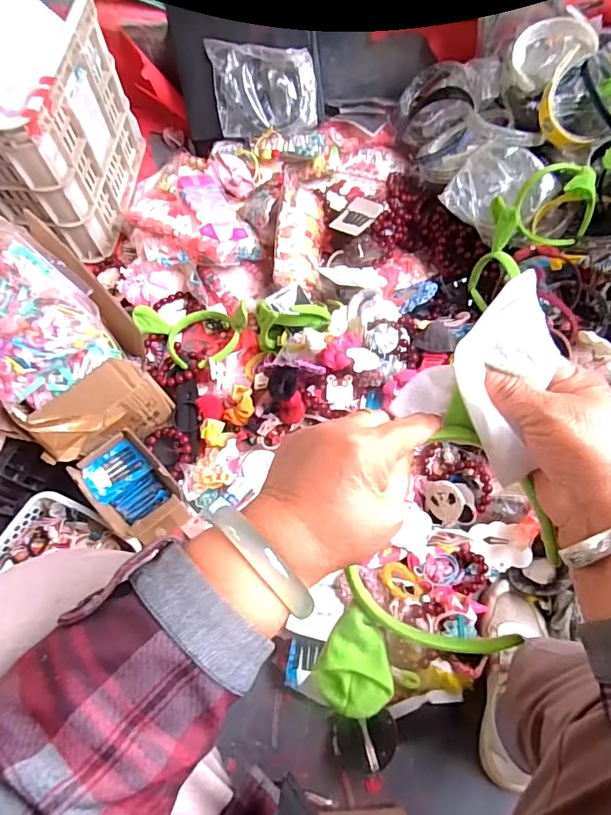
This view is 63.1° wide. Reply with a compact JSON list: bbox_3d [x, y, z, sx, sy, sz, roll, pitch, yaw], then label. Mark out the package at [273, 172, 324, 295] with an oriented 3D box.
[{"bbox_3d":[-0.010,-0.311,0.902,0.081,0.054,0.232,1,68,2],"label":"package"}]

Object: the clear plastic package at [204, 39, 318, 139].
[{"bbox_3d":[-0.079,-0.613,0.948,0.190,0.017,0.165,-6,108,8],"label":"clear plastic package"}]

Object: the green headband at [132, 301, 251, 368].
[{"bbox_3d":[-0.196,-0.126,0.845,0.193,0.059,0.137,6,68,4],"label":"green headband"}]

